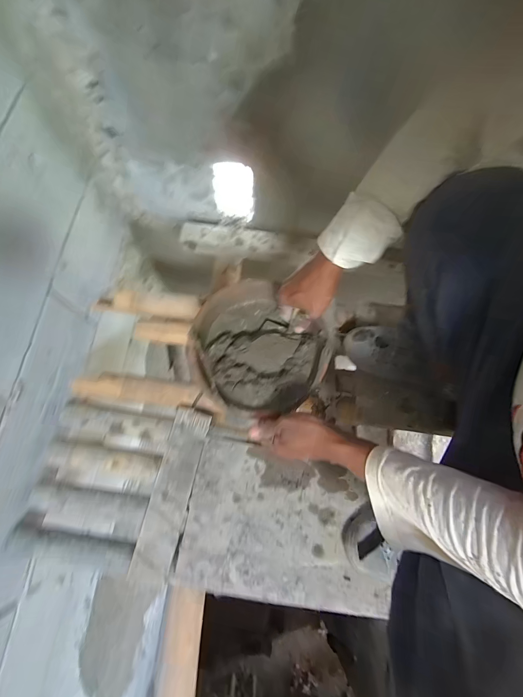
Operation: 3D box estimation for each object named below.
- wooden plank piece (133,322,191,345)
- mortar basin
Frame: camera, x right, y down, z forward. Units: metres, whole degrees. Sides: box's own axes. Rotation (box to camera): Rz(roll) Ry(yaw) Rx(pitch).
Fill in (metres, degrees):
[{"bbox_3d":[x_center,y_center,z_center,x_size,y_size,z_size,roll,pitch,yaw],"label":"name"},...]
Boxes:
[{"bbox_3d":[-0.221,-0.036,0.693,0.114,0.020,0.045,2,71,-17],"label":"wooden plank piece"},{"bbox_3d":[-0.014,-0.002,0.554,0.246,0.067,0.218,41,75,10],"label":"mortar basin"}]

